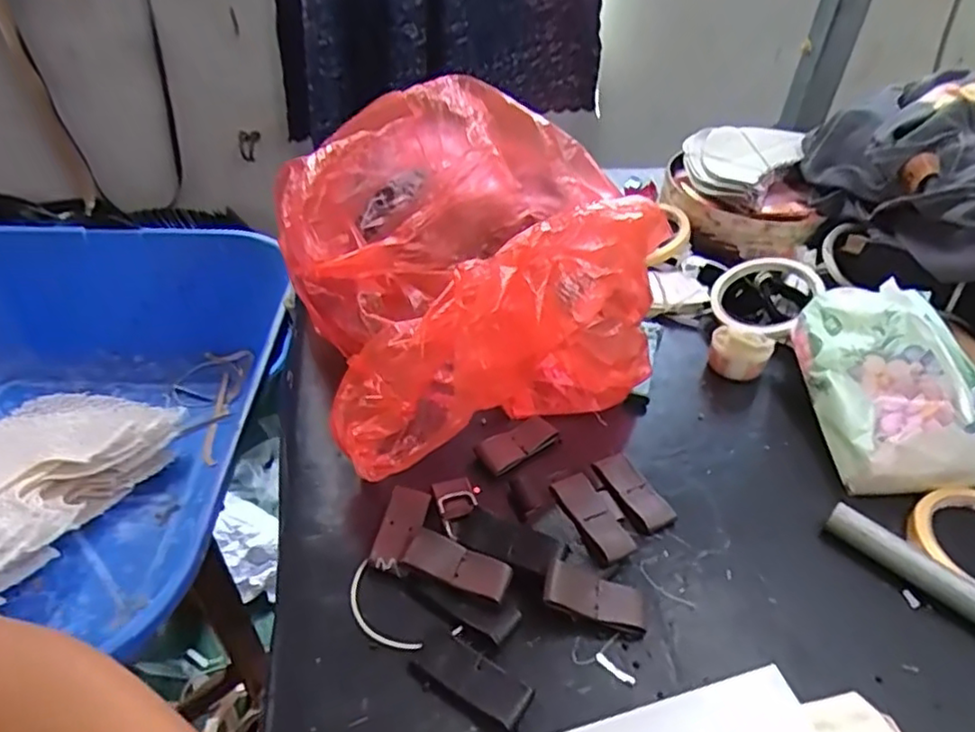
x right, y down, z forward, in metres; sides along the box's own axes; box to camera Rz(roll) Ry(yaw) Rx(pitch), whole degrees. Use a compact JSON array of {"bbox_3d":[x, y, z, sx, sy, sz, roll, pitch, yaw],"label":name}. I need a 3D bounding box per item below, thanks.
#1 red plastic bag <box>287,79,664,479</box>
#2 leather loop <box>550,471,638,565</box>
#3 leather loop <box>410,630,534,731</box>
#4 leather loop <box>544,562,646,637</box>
[{"bbox_3d":[-0.005,-0.092,0.530,0.286,0.157,0.350,-12,43,-17],"label":"red plastic bag"},{"bbox_3d":[0.068,0.097,0.424,0.032,0.004,0.060,-14,57,-32],"label":"leather loop"},{"bbox_3d":[-0.008,0.166,0.351,0.062,0.004,0.028,24,44,22],"label":"leather loop"},{"bbox_3d":[0.061,0.134,0.382,0.064,0.007,0.028,24,39,-13],"label":"leather loop"}]

